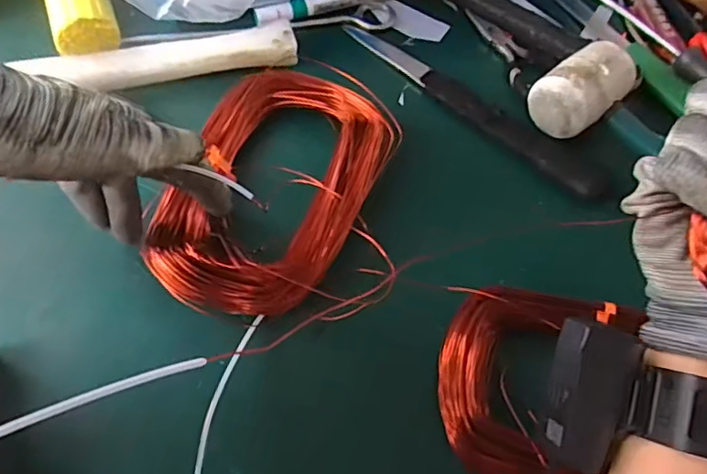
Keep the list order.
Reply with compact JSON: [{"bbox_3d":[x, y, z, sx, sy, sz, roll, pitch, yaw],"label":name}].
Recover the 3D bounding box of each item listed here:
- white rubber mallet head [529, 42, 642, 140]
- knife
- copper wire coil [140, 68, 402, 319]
[{"bbox_3d":[0.164,-0.103,0.403,0.069,0.055,0.045,-33,70,-19],"label":"white rubber mallet head"},{"bbox_3d":[0.090,-0.105,0.425,0.233,0.021,0.024,42,68,16],"label":"knife"},{"bbox_3d":[-0.056,-0.031,0.361,0.123,0.037,0.162,25,64,8],"label":"copper wire coil"}]

